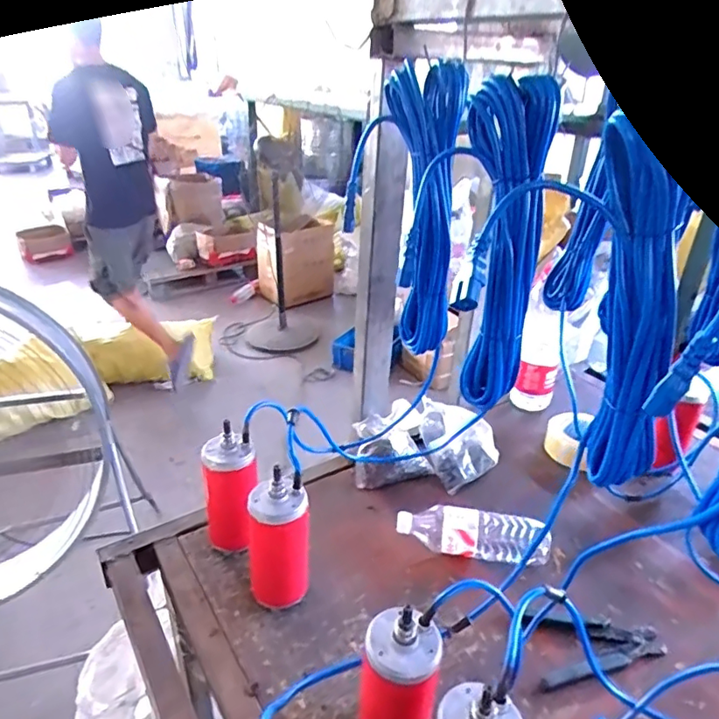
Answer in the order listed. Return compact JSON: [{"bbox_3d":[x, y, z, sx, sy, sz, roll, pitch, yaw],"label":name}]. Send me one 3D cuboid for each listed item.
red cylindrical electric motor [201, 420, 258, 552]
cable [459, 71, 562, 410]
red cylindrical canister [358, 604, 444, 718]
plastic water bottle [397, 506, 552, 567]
[{"bbox_3d":[-0.189,0.200,0.820,0.077,0.194,0.061,-1,29,-5],"label":"red cylindrical electric motor"},{"bbox_3d":[0.146,-0.107,0.588,0.082,0.337,0.048,7,30,9],"label":"cable"},{"bbox_3d":[0.041,0.341,0.572,0.074,0.193,0.074,8,30,12],"label":"red cylindrical canister"},{"bbox_3d":[0.174,0.271,0.850,0.231,0.062,0.061,9,30,14],"label":"plastic water bottle"}]

